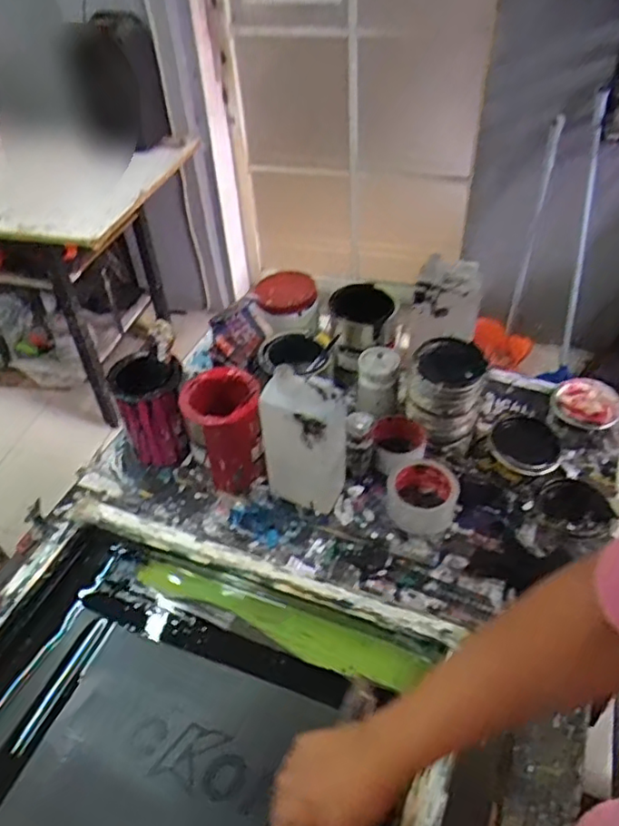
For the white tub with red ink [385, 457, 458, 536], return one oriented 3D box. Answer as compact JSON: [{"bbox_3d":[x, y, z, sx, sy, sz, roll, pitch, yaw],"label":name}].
[{"bbox_3d":[0.152,0.117,0.841,0.098,0.064,0.084,19,48,19],"label":"white tub with red ink"}]

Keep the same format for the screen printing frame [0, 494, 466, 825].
[{"bbox_3d":[-0.152,0.357,0.641,0.566,0.055,0.461,14,48,19],"label":"screen printing frame"}]

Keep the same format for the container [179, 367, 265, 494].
[{"bbox_3d":[-0.120,0.022,0.874,0.104,0.139,0.118,-13,46,-9],"label":"container"}]

